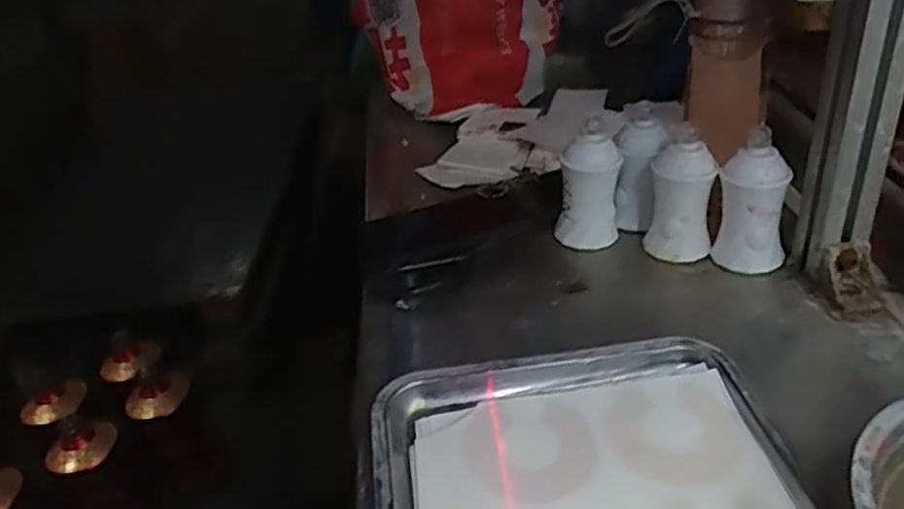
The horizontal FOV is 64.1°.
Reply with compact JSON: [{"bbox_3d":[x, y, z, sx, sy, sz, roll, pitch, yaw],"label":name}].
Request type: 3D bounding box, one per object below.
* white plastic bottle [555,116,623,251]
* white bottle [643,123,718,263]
[{"bbox_3d":[0.125,-0.066,0.663,0.052,0.097,0.047,4,36,15],"label":"white plastic bottle"},{"bbox_3d":[0.205,-0.052,0.646,0.055,0.104,0.051,4,36,15],"label":"white bottle"}]

